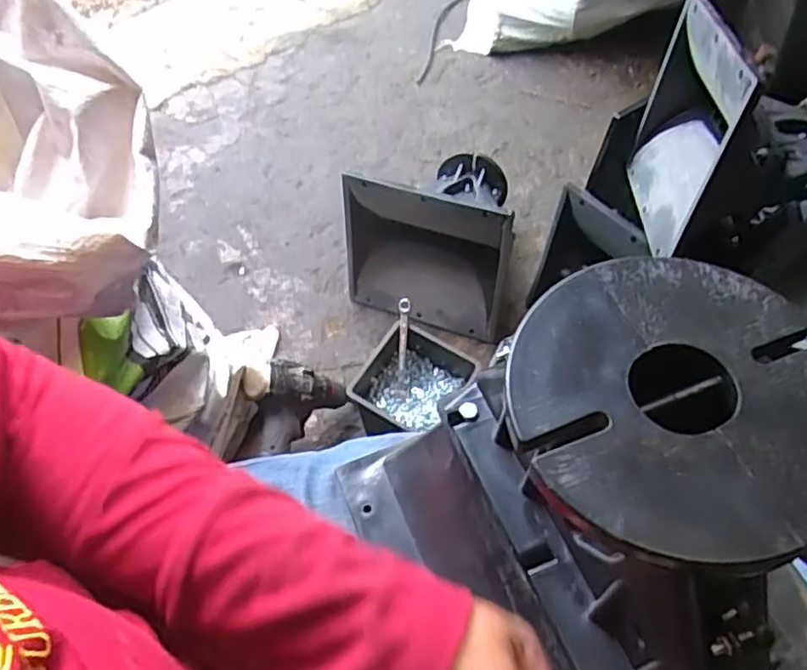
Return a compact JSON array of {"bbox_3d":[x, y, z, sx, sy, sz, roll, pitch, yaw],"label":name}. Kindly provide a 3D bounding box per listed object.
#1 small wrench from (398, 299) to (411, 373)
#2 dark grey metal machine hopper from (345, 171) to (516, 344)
[{"bbox_3d":[-0.001,-0.001,0.893,0.015,0.096,0.010,4,13,4],"label":"small wrench"},{"bbox_3d":[0.024,-0.106,0.968,0.243,0.213,0.080,21,61,14],"label":"dark grey metal machine hopper"}]

